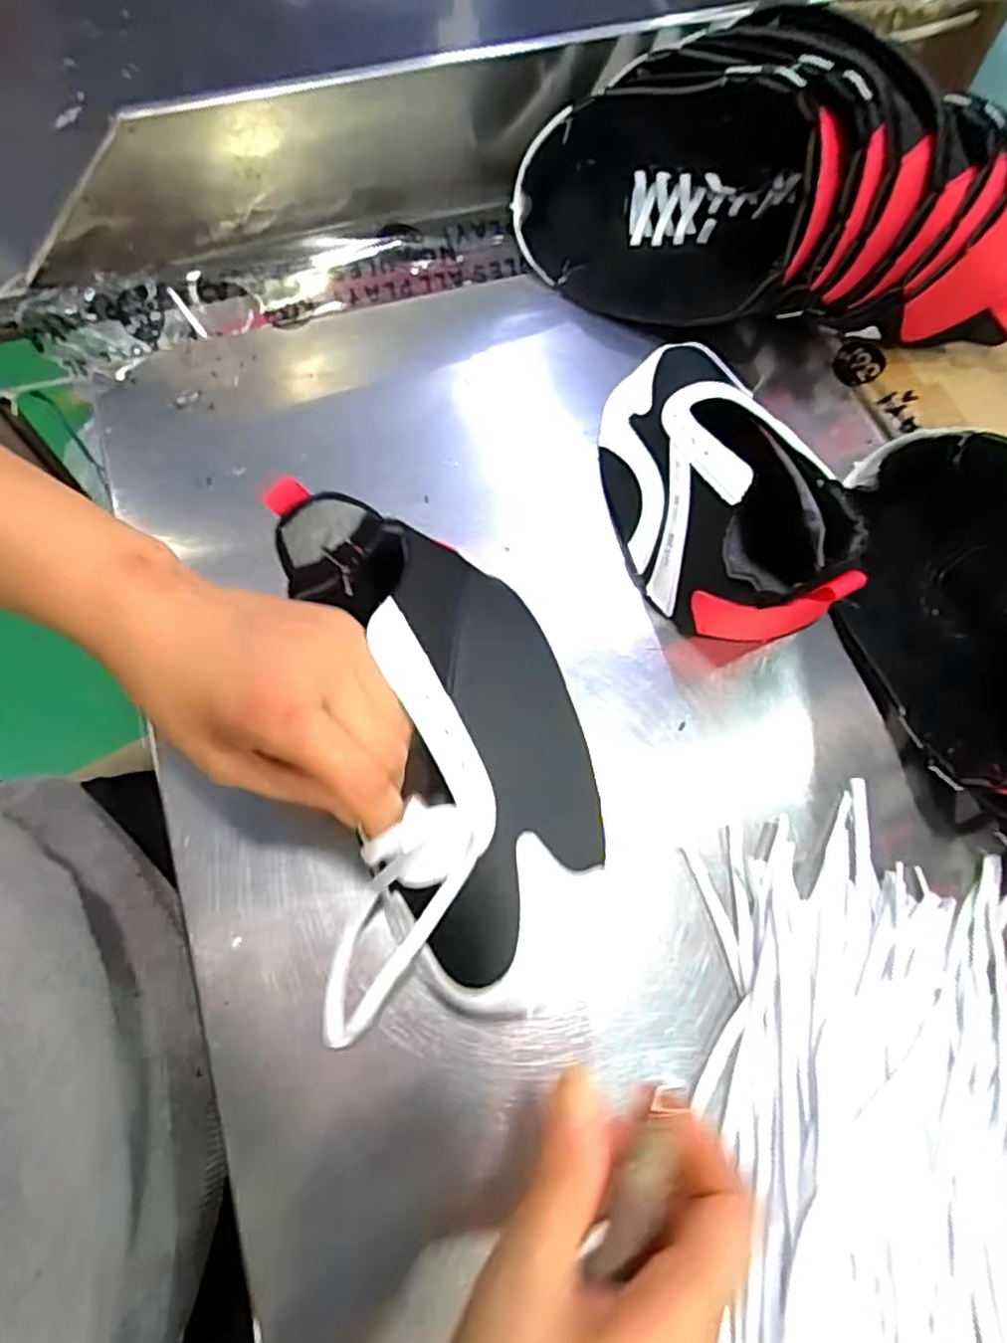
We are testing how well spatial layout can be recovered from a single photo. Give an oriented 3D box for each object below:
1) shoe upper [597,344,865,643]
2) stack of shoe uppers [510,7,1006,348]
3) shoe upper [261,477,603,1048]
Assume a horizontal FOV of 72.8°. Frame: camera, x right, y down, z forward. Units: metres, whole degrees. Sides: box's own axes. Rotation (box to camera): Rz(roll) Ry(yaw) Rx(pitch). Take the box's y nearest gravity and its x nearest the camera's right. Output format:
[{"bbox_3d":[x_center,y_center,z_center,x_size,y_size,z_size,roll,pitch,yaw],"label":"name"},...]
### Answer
[{"bbox_3d":[0.115,-0.110,0.389,0.101,0.078,0.213,-15,69,-8],"label":"shoe upper"},{"bbox_3d":[0.180,-0.312,0.443,0.341,0.136,0.140,12,67,3],"label":"stack of shoe uppers"},{"bbox_3d":[-0.033,0.030,0.300,0.130,0.063,0.222,-15,78,-9],"label":"shoe upper"}]

